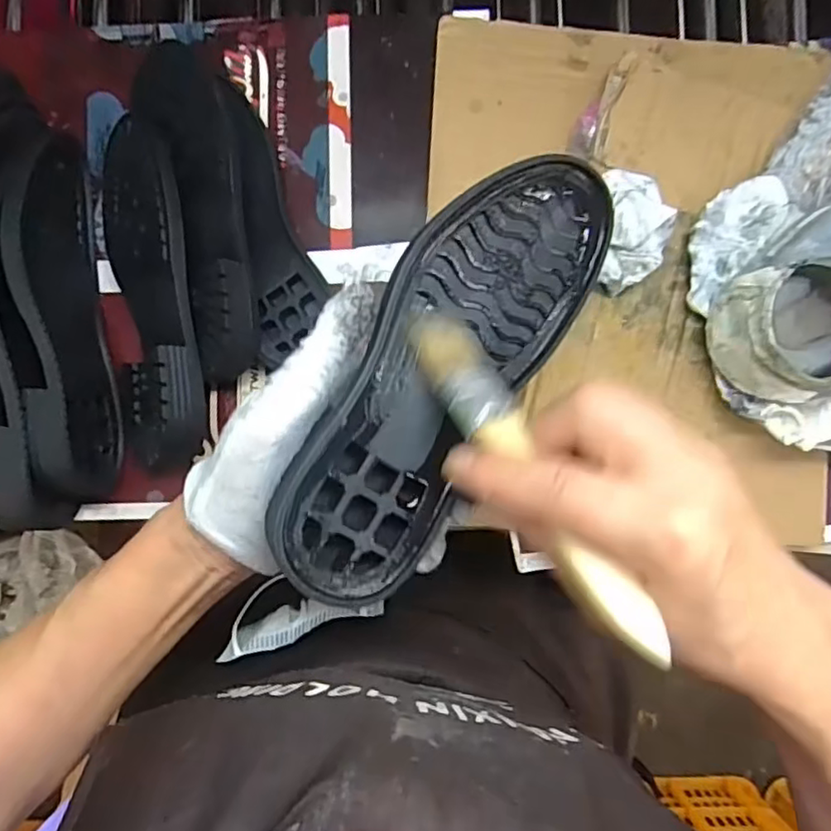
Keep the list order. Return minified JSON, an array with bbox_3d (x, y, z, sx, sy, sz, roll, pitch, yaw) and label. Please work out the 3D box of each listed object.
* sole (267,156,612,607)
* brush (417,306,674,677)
[{"bbox_3d":[0.011,-0.025,0.264,0.075,0.032,0.212,40,72,-20],"label":"sole"},{"bbox_3d":[0.041,0.020,0.227,0.025,0.021,0.145,-30,64,-1],"label":"brush"}]

